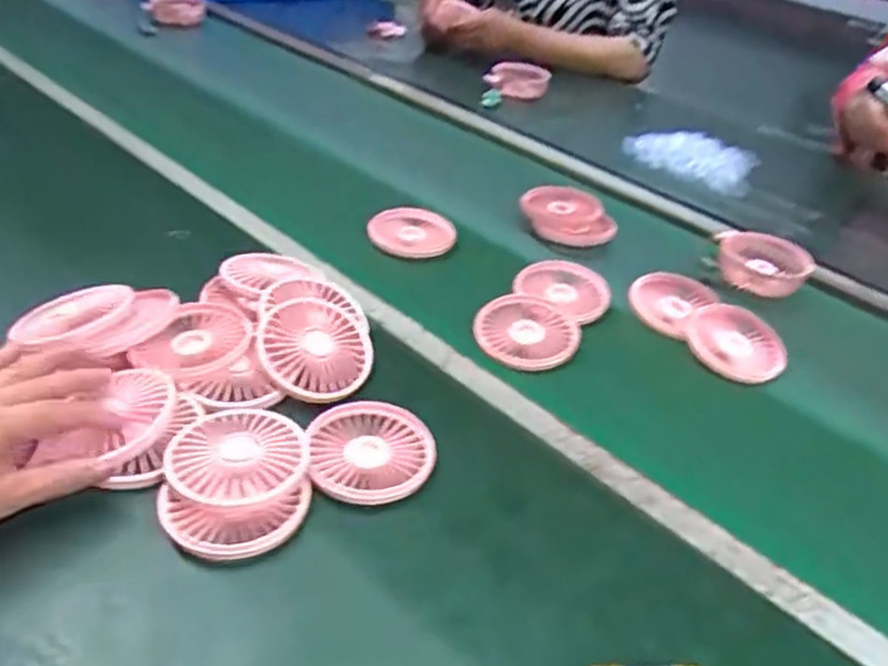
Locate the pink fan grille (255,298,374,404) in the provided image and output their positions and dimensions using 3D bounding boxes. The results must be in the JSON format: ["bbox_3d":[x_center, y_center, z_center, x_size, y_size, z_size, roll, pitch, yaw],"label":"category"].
[{"bbox_3d":[-0.096,0.011,0.564,0.087,0.014,0.086,11,57,-18],"label":"pink fan grille"}]

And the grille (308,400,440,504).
[{"bbox_3d":[-0.049,0.078,0.508,0.084,0.016,0.083,5,36,-4],"label":"grille"}]

